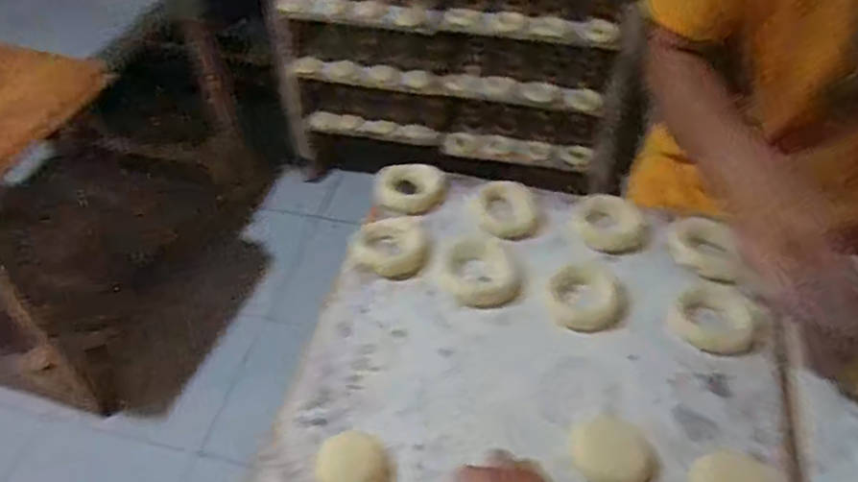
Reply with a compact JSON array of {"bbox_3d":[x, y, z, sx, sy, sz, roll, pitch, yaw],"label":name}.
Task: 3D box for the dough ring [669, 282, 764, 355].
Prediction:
[{"bbox_3d":[0.264,0.069,0.615,0.078,0.017,0.066,27,53,25],"label":"dough ring"}]

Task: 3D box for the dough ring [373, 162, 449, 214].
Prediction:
[{"bbox_3d":[-0.024,-0.058,0.739,0.082,0.020,0.066,12,48,13],"label":"dough ring"}]

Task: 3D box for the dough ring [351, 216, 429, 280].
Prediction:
[{"bbox_3d":[-0.038,0.007,0.678,0.076,0.013,0.072,-1,46,1],"label":"dough ring"}]

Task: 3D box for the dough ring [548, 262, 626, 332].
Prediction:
[{"bbox_3d":[0.149,0.053,0.641,0.068,0.010,0.071,-1,46,1],"label":"dough ring"}]

